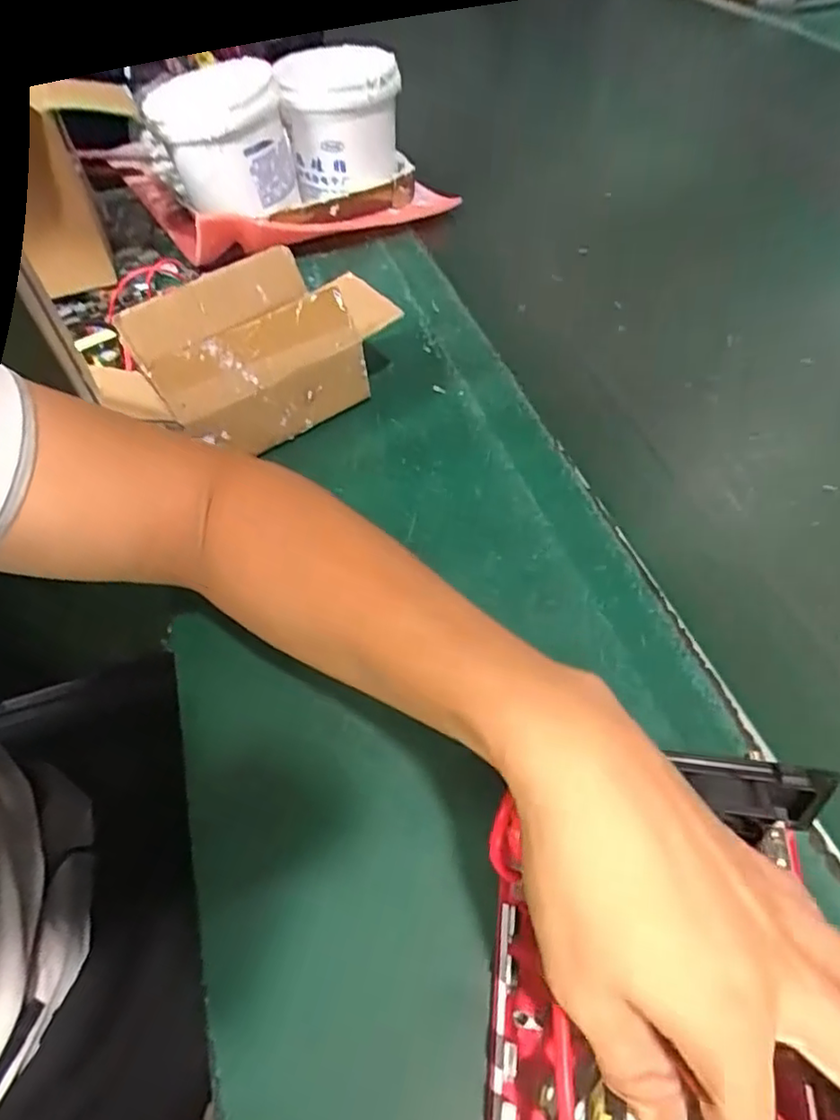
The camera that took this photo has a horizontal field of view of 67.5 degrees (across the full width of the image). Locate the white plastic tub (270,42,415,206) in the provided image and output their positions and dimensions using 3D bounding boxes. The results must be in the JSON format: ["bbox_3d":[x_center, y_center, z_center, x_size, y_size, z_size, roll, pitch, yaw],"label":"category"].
[{"bbox_3d":[-0.072,-0.434,0.627,0.110,0.107,0.097,3,52,5],"label":"white plastic tub"}]

